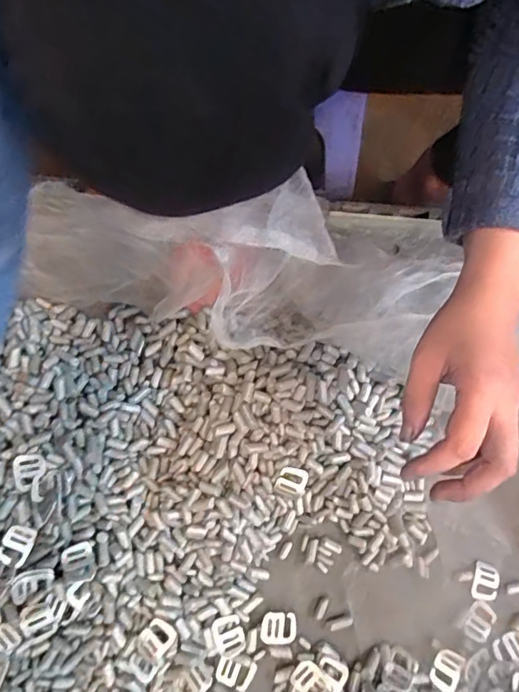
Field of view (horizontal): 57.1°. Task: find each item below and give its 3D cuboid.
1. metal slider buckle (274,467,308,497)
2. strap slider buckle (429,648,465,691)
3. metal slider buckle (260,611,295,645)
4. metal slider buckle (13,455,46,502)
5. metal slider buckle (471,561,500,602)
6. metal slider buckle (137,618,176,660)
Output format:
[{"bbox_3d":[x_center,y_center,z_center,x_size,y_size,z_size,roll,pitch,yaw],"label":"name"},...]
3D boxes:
[{"bbox_3d":[0.030,0.126,0.444,0.026,0.004,0.026,20,77,8],"label":"metal slider buckle"},{"bbox_3d":[0.166,0.289,0.425,0.025,0.004,0.033,28,74,12],"label":"strap slider buckle"},{"bbox_3d":[0.017,0.257,0.434,0.031,0.005,0.026,5,75,0],"label":"metal slider buckle"},{"bbox_3d":[-0.210,0.119,0.433,0.027,0.010,0.041,5,89,-20],"label":"metal slider buckle"},{"bbox_3d":[0.215,0.225,0.455,0.025,0.005,0.033,21,75,4],"label":"metal slider buckle"},{"bbox_3d":[-0.091,0.258,0.419,0.026,0.008,0.032,36,82,25],"label":"metal slider buckle"}]

